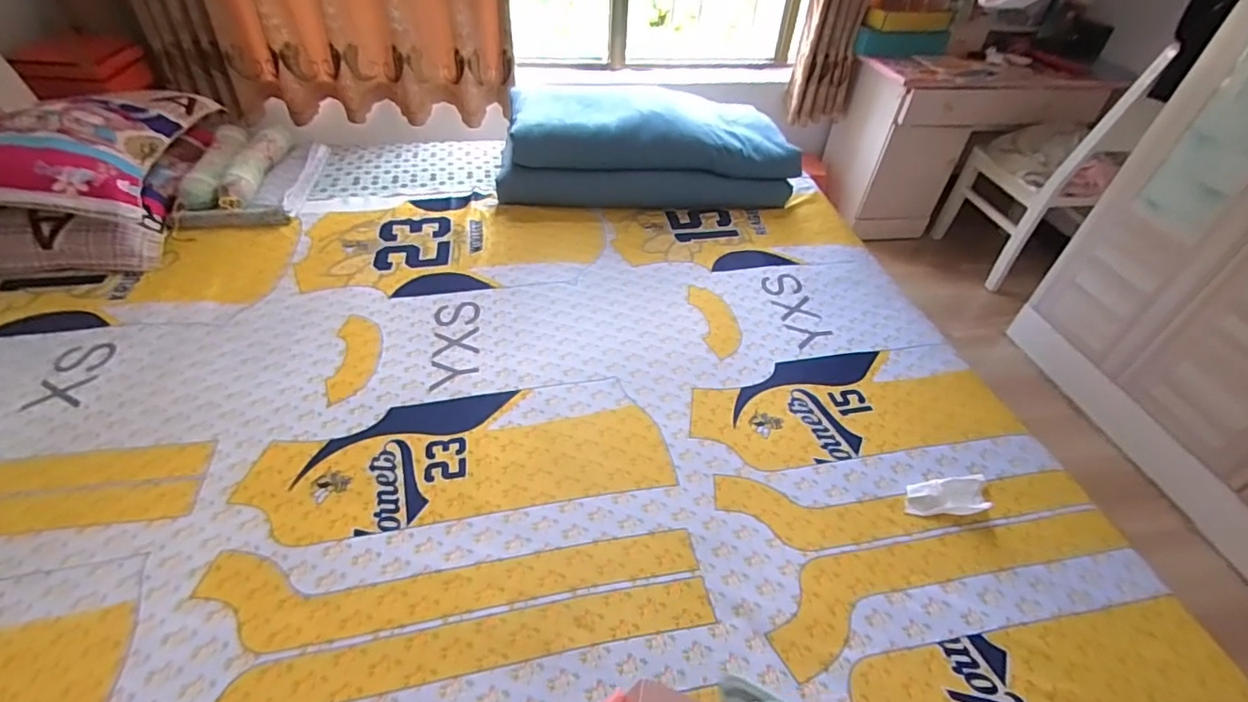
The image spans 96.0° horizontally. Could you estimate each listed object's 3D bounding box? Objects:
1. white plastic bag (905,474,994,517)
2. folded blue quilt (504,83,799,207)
[{"bbox_3d":[0.522,0.235,0.907,0.137,0.029,0.058,1,43,-4],"label":"white plastic bag"},{"bbox_3d":[0.074,-0.587,1.606,0.799,0.210,0.336,1,43,-4],"label":"folded blue quilt"}]

